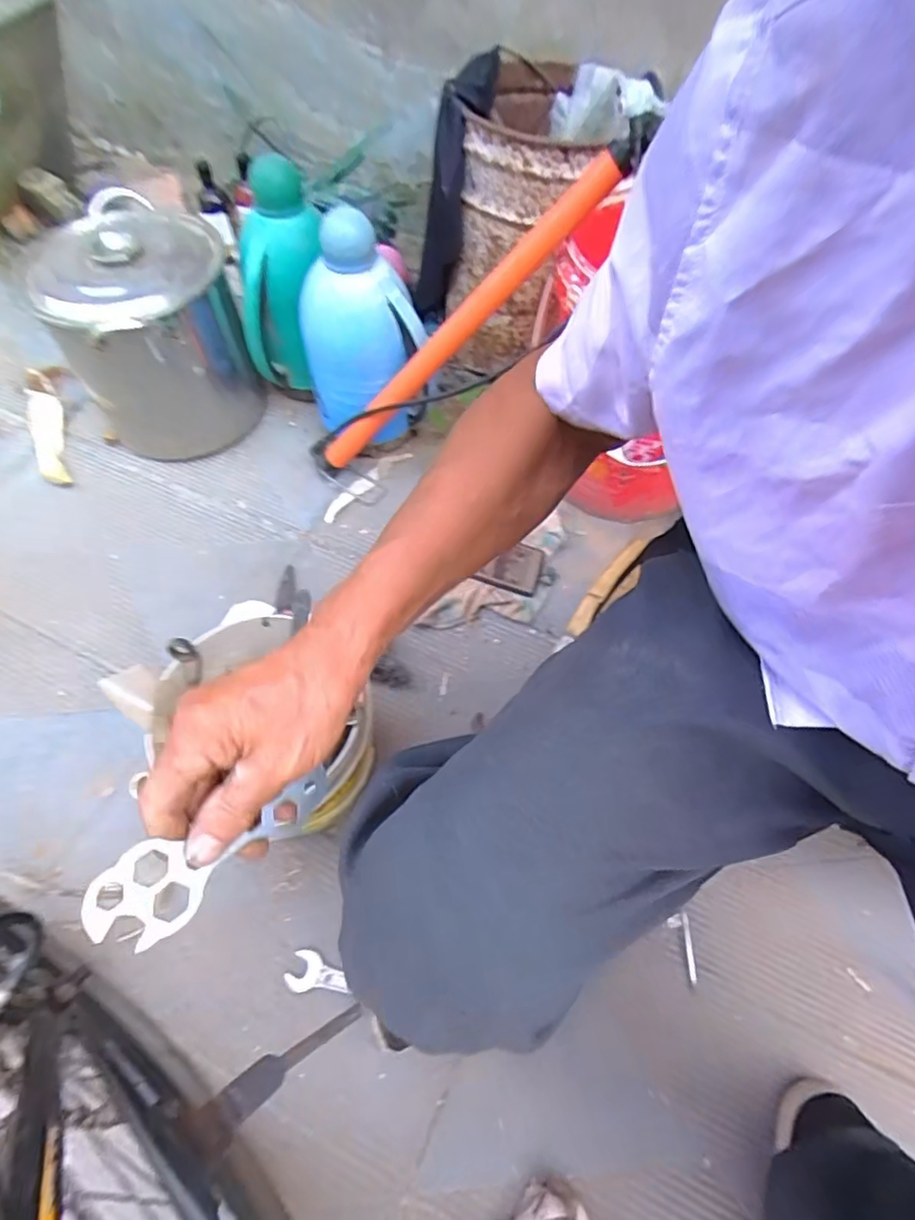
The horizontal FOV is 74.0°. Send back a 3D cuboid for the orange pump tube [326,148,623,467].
[{"bbox_3d":[-0.011,-0.347,0.774,0.519,0.037,0.042,-31,37,38],"label":"orange pump tube"}]

